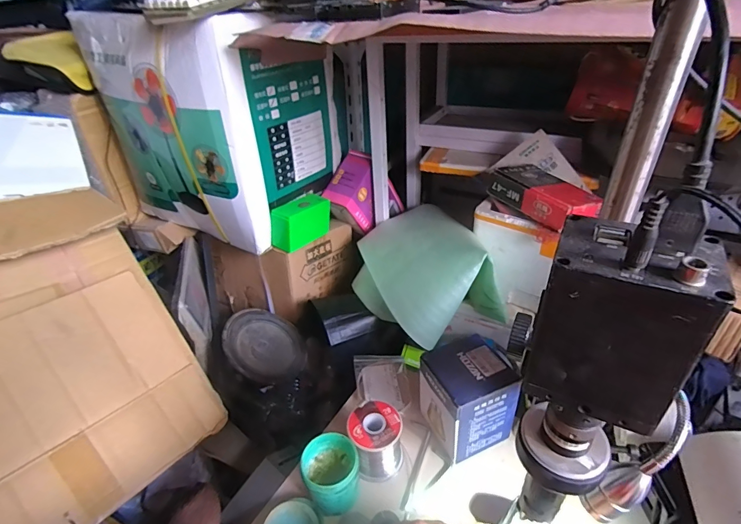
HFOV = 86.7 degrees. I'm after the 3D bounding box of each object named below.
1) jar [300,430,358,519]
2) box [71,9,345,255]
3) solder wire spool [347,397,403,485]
[{"bbox_3d":[-0.044,0.237,0.442,0.059,0.060,0.062,-3,33,2],"label":"jar"},{"bbox_3d":[-0.355,-0.349,1.019,0.456,0.459,0.422,17,38,29],"label":"box"},{"bbox_3d":[0.008,0.216,0.476,0.060,0.076,0.059,-3,33,2],"label":"solder wire spool"}]

